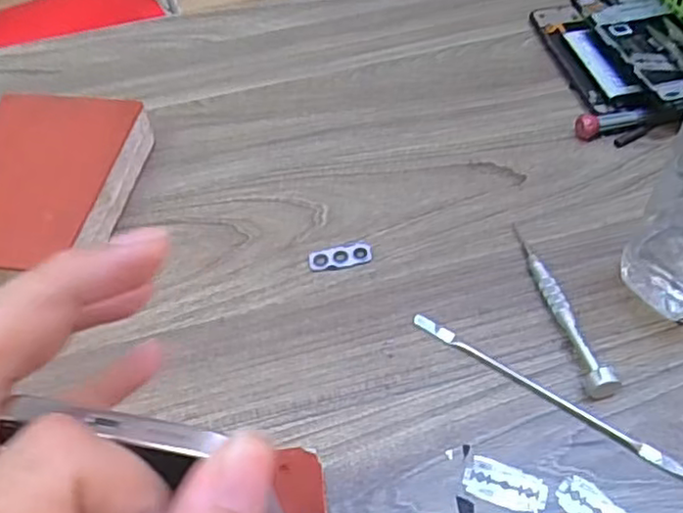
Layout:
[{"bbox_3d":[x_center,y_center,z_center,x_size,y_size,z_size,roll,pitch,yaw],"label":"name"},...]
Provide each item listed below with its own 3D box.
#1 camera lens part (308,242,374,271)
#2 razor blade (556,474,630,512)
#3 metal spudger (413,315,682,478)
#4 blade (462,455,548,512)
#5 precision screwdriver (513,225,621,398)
[{"bbox_3d":[0.000,0.000,0.448,0.043,0.004,0.016,-10,53,-4],"label":"camera lens part"},{"bbox_3d":[0.131,0.130,0.339,0.020,0.004,0.041,-38,60,-22],"label":"razor blade"},{"bbox_3d":[0.113,0.075,0.379,0.169,0.005,0.009,30,61,23],"label":"metal spudger"},{"bbox_3d":[0.086,0.119,0.349,0.042,0.004,0.021,14,56,14],"label":"blade"},{"bbox_3d":[0.133,0.027,0.409,0.016,0.020,0.127,-12,54,-5],"label":"precision screwdriver"}]

